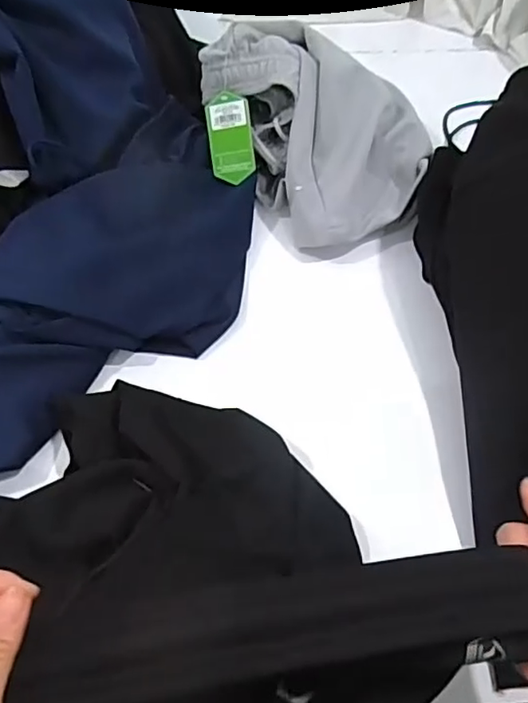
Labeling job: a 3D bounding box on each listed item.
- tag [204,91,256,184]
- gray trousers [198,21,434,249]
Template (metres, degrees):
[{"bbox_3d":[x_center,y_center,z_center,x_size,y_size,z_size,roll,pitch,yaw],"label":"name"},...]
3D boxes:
[{"bbox_3d":[-0.037,-0.236,0.627,0.049,0.007,0.093,-3,101,14],"label":"tag"},{"bbox_3d":[0.069,-0.266,0.651,0.201,0.126,0.279,-28,65,-19],"label":"gray trousers"}]

